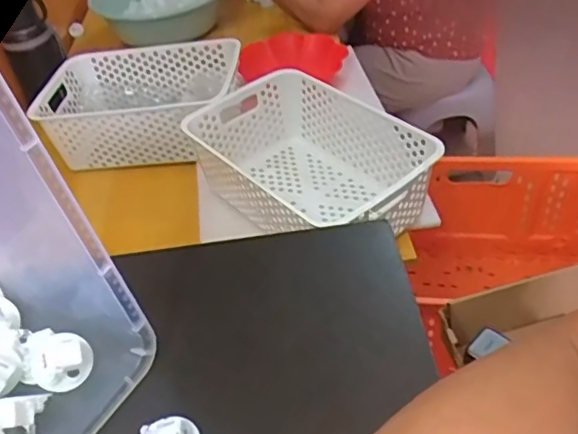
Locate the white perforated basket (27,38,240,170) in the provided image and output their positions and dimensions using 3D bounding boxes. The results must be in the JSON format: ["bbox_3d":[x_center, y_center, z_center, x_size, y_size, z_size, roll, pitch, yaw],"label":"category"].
[{"bbox_3d":[-0.245,-0.189,0.973,0.322,0.113,0.213,0,43,8],"label":"white perforated basket"}]

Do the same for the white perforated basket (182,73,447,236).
[{"bbox_3d":[0.020,-0.068,0.787,0.204,0.116,0.321,-32,48,-24],"label":"white perforated basket"}]

